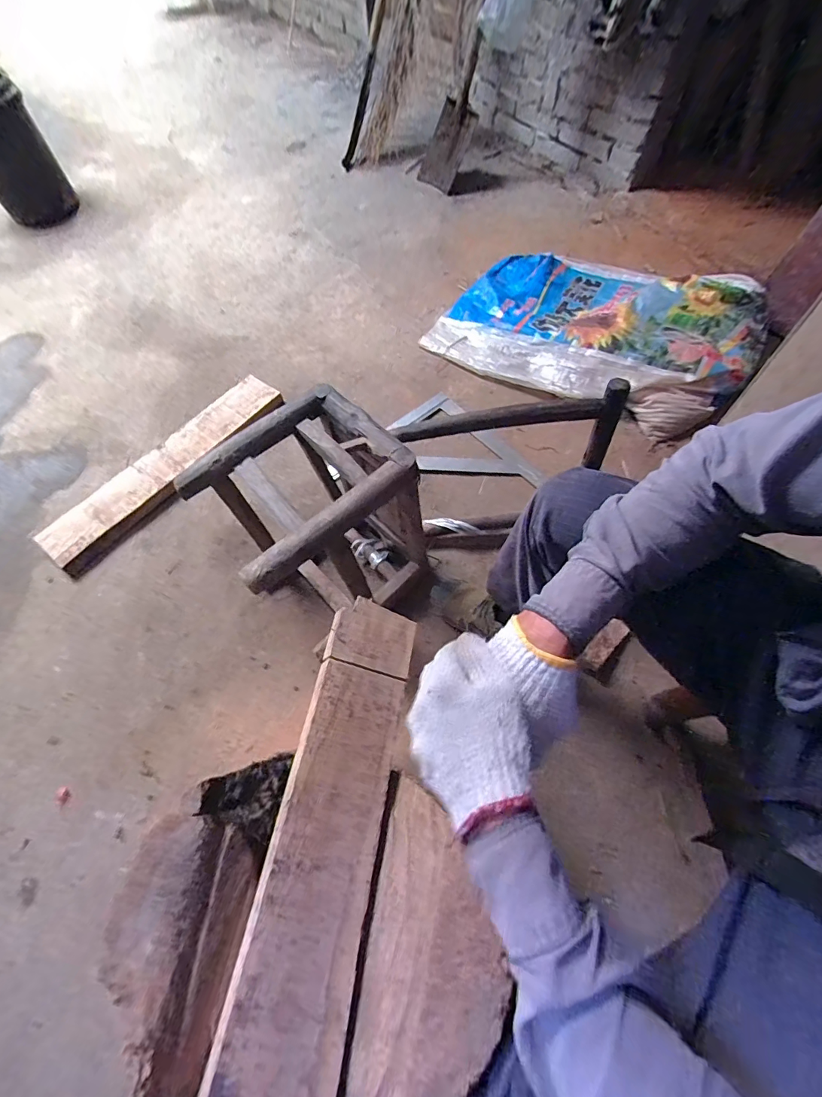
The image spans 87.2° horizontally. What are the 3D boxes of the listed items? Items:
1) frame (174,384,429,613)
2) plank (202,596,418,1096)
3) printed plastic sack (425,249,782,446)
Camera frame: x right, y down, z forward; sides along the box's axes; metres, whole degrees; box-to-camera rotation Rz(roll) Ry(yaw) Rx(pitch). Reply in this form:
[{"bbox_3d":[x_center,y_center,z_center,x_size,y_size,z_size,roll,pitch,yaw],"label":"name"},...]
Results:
[{"bbox_3d":[-0.164,-0.034,0.818,0.302,0.376,0.262,-34,67,-14],"label":"frame"},{"bbox_3d":[-0.105,0.405,0.395,0.116,0.012,0.734,21,60,-18],"label":"plank"},{"bbox_3d":[0.505,-0.628,1.201,0.785,0.137,0.515,33,69,17],"label":"printed plastic sack"}]

